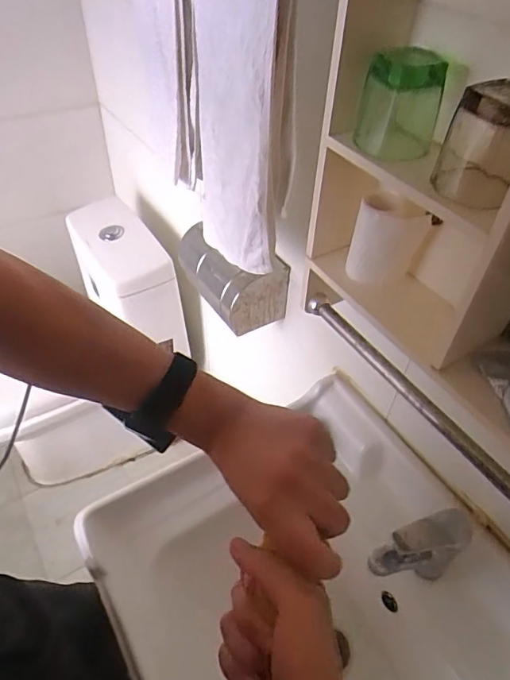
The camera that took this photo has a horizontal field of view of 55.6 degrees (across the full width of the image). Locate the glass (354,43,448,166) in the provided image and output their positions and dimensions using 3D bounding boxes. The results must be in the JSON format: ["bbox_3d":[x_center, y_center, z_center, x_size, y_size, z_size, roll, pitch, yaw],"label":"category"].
[{"bbox_3d":[0.135,-0.219,0.454,0.075,0.090,0.063,13,48,10],"label":"glass"}]

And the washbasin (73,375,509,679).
[{"bbox_3d":[0.107,0.383,0.624,0.454,0.179,0.590,-24,52,-23],"label":"washbasin"}]

